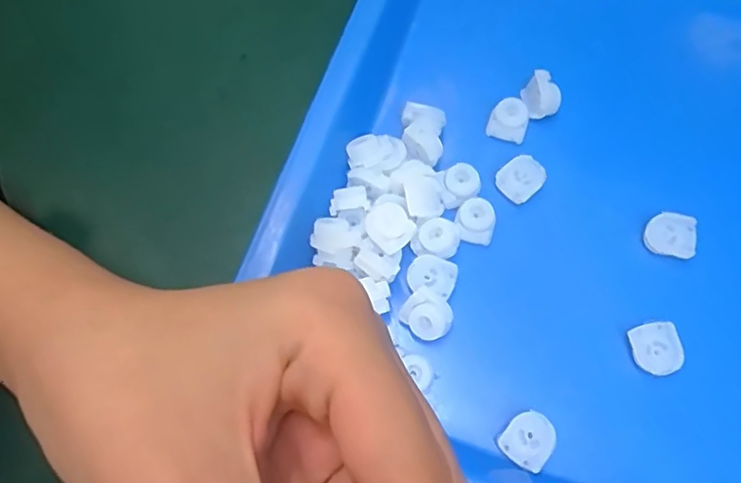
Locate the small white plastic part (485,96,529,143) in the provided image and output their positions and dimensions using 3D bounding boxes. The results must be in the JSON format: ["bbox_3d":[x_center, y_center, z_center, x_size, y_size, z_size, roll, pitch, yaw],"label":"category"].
[{"bbox_3d":[0.060,-0.053,0.246,0.016,0.009,0.016,18,72,8],"label":"small white plastic part"}]

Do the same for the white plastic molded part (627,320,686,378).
[{"bbox_3d":[0.106,0.040,0.210,0.016,0.005,0.019,-14,71,-3],"label":"white plastic molded part"}]

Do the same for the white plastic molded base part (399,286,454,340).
[{"bbox_3d":[0.022,0.028,0.212,0.016,0.008,0.018,-42,74,-12],"label":"white plastic molded base part"}]

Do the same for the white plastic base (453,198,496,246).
[{"bbox_3d":[0.042,-0.008,0.229,0.016,0.006,0.018,9,71,5],"label":"white plastic base"}]

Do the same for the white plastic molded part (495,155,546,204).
[{"bbox_3d":[0.062,-0.026,0.234,0.018,0.007,0.016,-39,74,-11],"label":"white plastic molded part"}]

